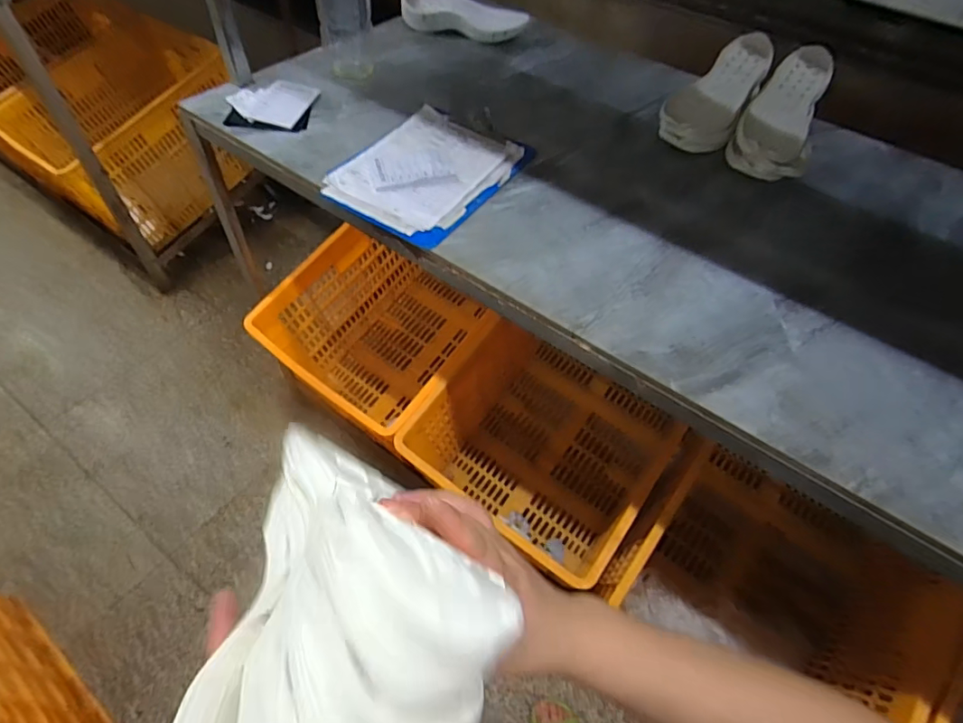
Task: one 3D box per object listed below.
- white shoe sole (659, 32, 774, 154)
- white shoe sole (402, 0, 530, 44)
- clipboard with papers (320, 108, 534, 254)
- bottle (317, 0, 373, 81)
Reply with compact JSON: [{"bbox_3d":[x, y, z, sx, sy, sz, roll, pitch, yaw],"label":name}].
[{"bbox_3d":[0.440,-0.500,0.937,0.121,0.073,0.303,31,70,17],"label":"white shoe sole"},{"bbox_3d":[-0.040,-0.749,1.118,0.268,0.056,0.093,13,53,4],"label":"white shoe sole"},{"bbox_3d":[-0.081,-0.301,0.813,0.220,0.023,0.297,29,56,16],"label":"clipboard with papers"},{"bbox_3d":[-0.248,-0.636,0.925,0.074,0.213,0.073,26,55,14],"label":"bottle"}]

